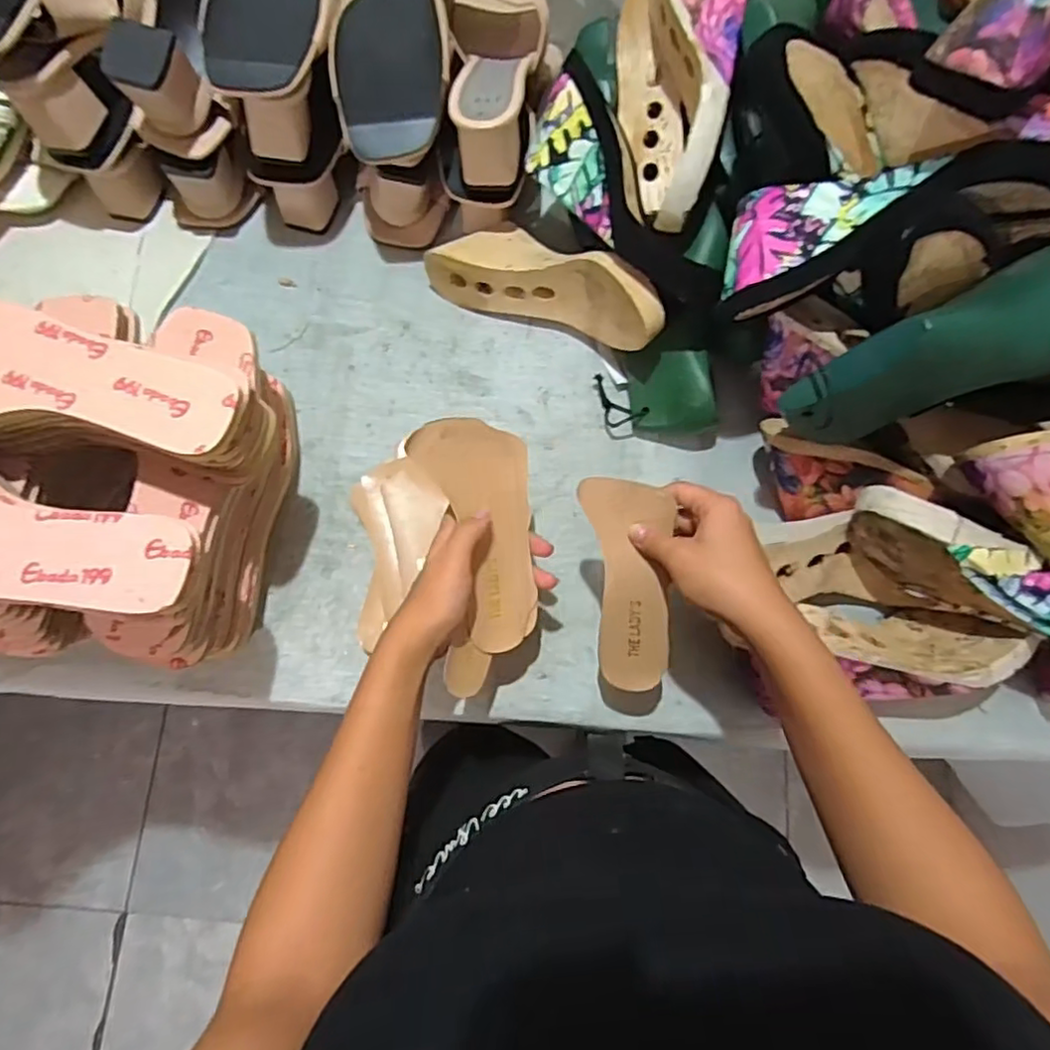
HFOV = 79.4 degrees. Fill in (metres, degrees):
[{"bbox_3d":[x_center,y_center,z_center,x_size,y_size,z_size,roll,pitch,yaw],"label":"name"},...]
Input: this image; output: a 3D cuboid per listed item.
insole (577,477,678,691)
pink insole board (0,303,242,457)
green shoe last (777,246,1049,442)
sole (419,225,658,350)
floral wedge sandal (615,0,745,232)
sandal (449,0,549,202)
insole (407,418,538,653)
[{"bbox_3d":[0.076,0.044,0.450,0.058,0.006,0.154,-3,101,15],"label":"insole"},{"bbox_3d":[-0.296,-0.093,0.389,0.236,0.010,0.077,9,76,2],"label":"pink insole board"},{"bbox_3d":[0.285,-0.120,0.412,0.222,0.079,0.073,-22,75,27],"label":"green shoe last"},{"bbox_3d":[0.023,-0.217,0.567,0.234,0.085,0.076,23,76,24],"label":"sole"},{"bbox_3d":[0.119,-0.368,0.523,0.093,0.098,0.238,9,76,2],"label":"floral wedge sandal"},{"bbox_3d":[-0.023,-0.408,0.551,0.086,0.069,0.237,-4,76,-1],"label":"sandal"},{"bbox_3d":[-0.028,0.007,0.455,0.079,0.008,0.167,-16,101,-25],"label":"insole"}]

